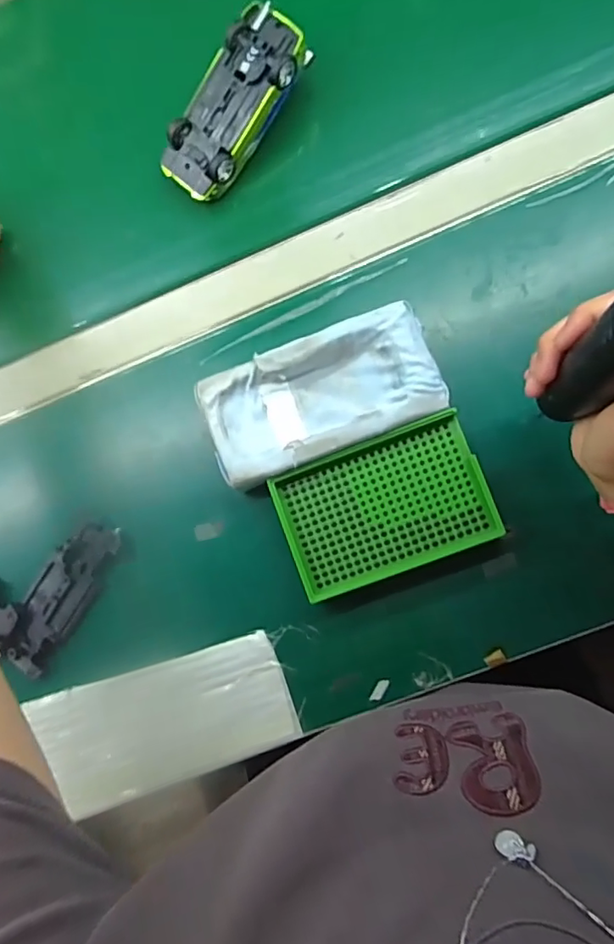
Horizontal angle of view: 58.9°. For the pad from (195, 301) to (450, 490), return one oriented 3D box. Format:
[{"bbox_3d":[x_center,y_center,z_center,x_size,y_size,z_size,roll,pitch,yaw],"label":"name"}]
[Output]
[{"bbox_3d":[0.009,-0.053,0.384,0.158,0.034,0.080,-22,83,4],"label":"pad"}]

